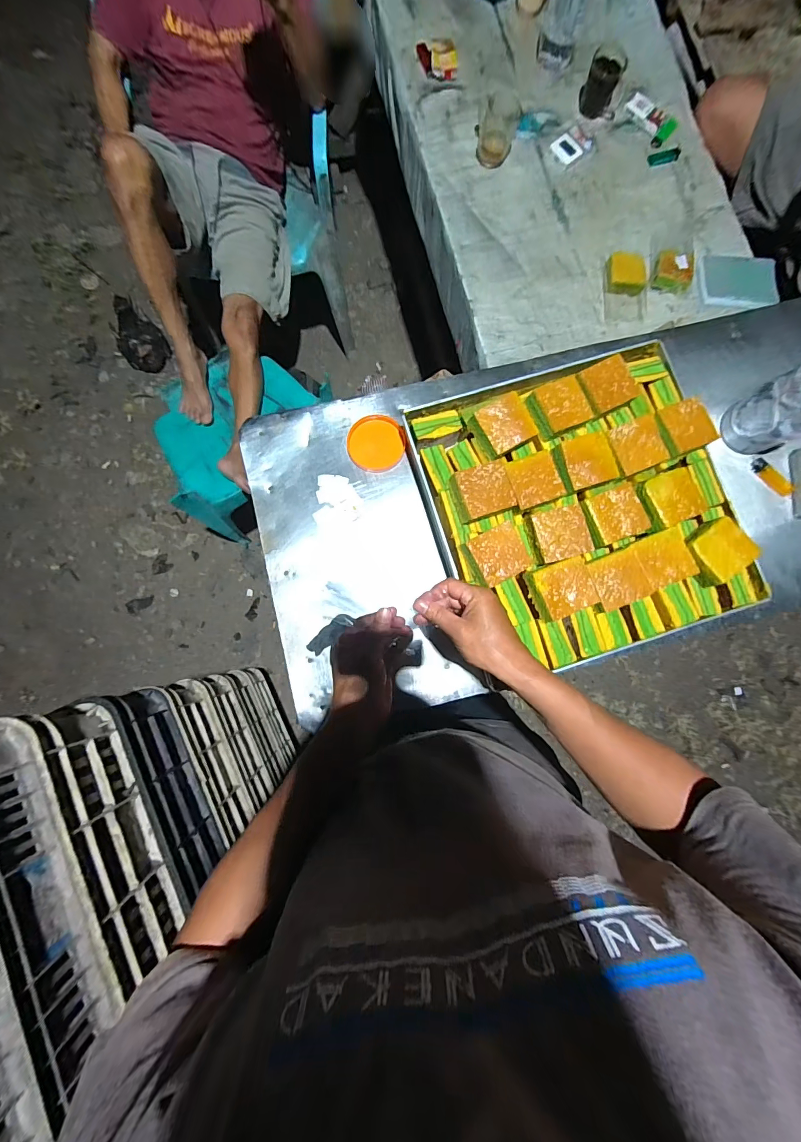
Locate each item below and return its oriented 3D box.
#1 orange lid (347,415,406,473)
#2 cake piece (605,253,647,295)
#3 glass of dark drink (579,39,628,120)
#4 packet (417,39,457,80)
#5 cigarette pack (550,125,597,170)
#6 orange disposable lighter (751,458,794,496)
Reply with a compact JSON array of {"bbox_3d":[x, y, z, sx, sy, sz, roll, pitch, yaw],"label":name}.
[{"bbox_3d":[-0.041,-0.220,0.669,0.096,0.007,0.100,0,83,0],"label":"orange lid"},{"bbox_3d":[0.487,-0.637,0.837,0.084,0.031,0.080,9,80,-1],"label":"cake piece"},{"bbox_3d":[0.452,-1.101,0.869,0.079,0.080,0.076,23,80,2],"label":"glass of dark drink"},{"bbox_3d":[0.086,-1.171,0.882,0.079,0.019,0.112,-15,81,-5],"label":"packet"},{"bbox_3d":[0.391,-0.962,0.882,0.094,0.019,0.069,-39,84,-8],"label":"cigarette pack"},{"bbox_3d":[0.654,-0.167,0.683,0.080,0.017,0.026,42,82,5],"label":"orange disposable lighter"}]

